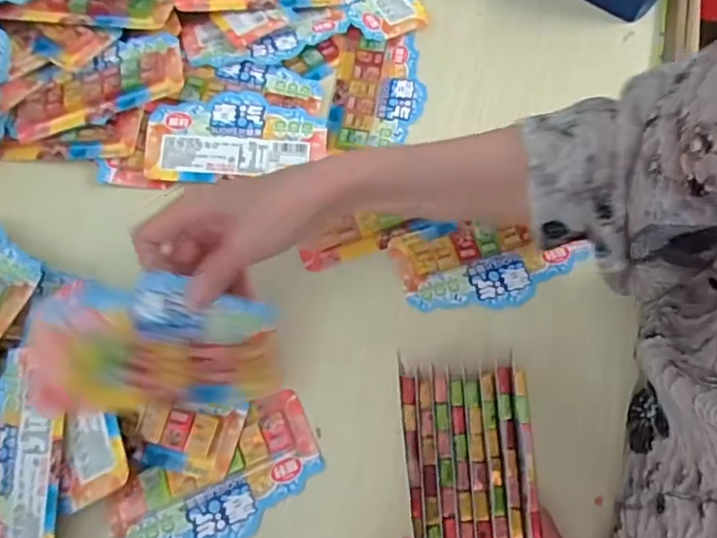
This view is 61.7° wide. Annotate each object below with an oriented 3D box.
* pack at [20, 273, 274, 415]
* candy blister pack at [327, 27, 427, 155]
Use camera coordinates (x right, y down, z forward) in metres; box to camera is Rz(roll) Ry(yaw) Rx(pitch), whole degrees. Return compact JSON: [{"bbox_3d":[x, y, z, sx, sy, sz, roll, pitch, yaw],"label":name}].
[{"bbox_3d":[-0.118,0.045,0.367,0.144,0.012,0.075,4,75,-34],"label":"pack"},{"bbox_3d":[0.018,-0.156,0.519,0.077,0.011,0.120,5,67,2],"label":"candy blister pack"}]

